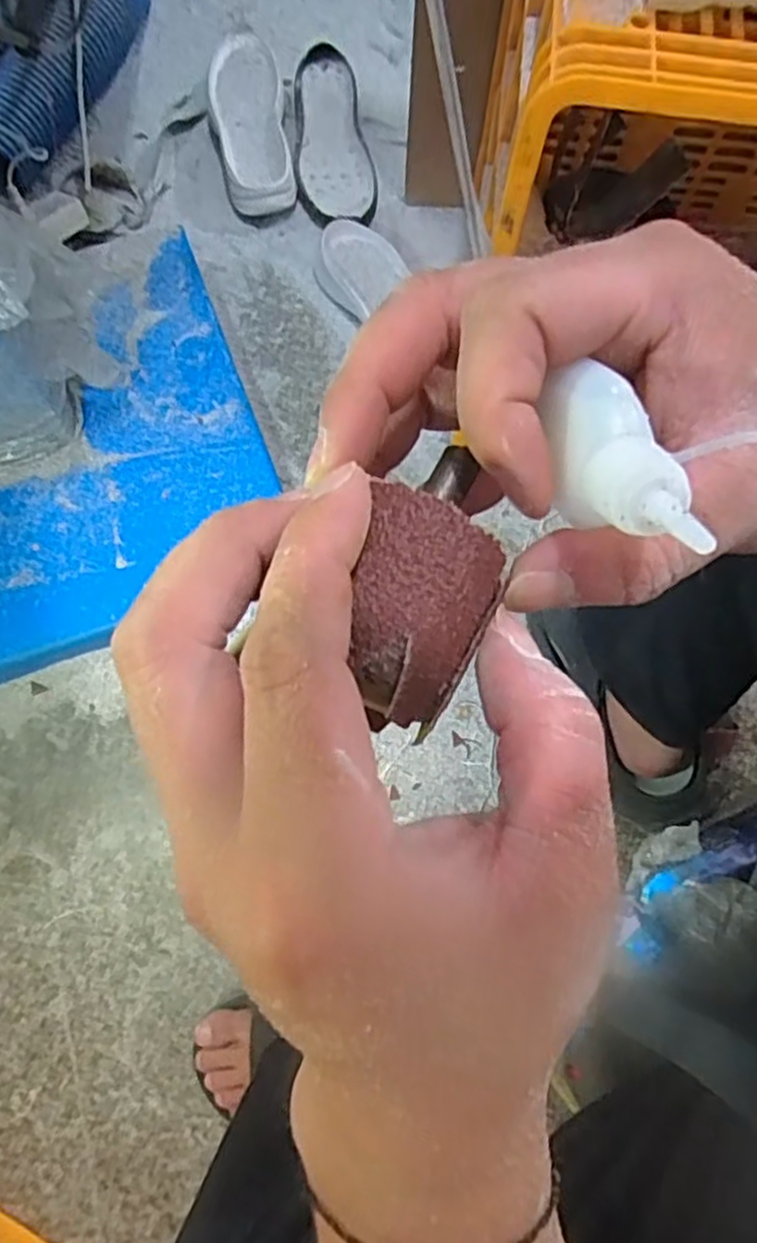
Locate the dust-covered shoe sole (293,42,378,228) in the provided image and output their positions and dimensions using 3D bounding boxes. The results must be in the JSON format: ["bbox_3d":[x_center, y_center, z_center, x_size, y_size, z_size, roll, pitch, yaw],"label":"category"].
[{"bbox_3d":[-0.068,-0.662,1.003,0.105,0.047,0.300,-9,72,-4],"label":"dust-covered shoe sole"}]

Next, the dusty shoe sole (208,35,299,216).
[{"bbox_3d":[-0.173,-0.667,0.990,0.100,0.056,0.259,-8,72,-4],"label":"dusty shoe sole"}]

